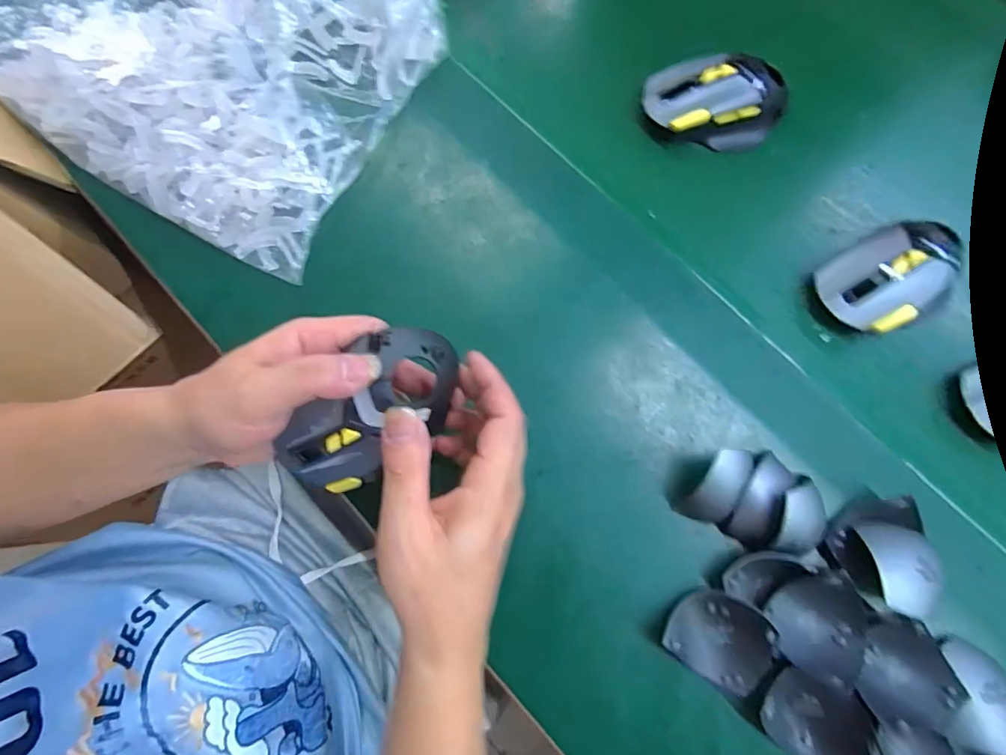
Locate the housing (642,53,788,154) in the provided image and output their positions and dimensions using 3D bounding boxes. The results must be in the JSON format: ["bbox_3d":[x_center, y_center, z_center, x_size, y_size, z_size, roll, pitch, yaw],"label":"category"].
[{"bbox_3d":[0.175,-0.222,0.387,0.122,0.040,0.063,-1,78,2],"label":"housing"}]

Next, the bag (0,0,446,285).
[{"bbox_3d":[-0.235,-0.274,0.389,0.330,0.082,0.282,32,81,8],"label":"bag"}]

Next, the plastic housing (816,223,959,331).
[{"bbox_3d":[0.286,-0.073,0.355,0.092,0.038,0.069,-21,78,-2],"label":"plastic housing"}]

